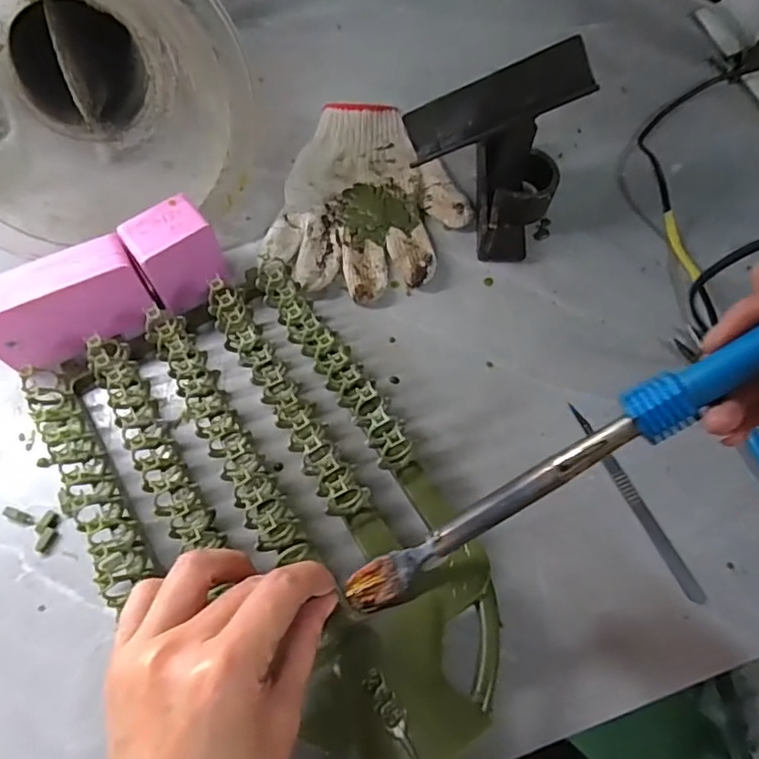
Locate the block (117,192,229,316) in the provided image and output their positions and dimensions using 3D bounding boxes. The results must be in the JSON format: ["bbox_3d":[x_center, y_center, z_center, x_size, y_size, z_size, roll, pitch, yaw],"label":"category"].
[{"bbox_3d":[-0.146,-0.088,0.428,0.054,0.072,0.041,-32,69,-15],"label":"block"}]

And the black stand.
[{"bbox_3d":[0.084,-0.166,0.444,0.125,0.119,0.096,4,64,1],"label":"black stand"}]

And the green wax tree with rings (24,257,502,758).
[{"bbox_3d":[-0.071,0.069,0.352,0.194,0.076,0.329,-30,68,-14],"label":"green wax tree with rings"}]

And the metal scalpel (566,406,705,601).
[{"bbox_3d":[0.170,0.078,0.390,0.012,0.004,0.143,-22,66,-11],"label":"metal scalpel"}]

